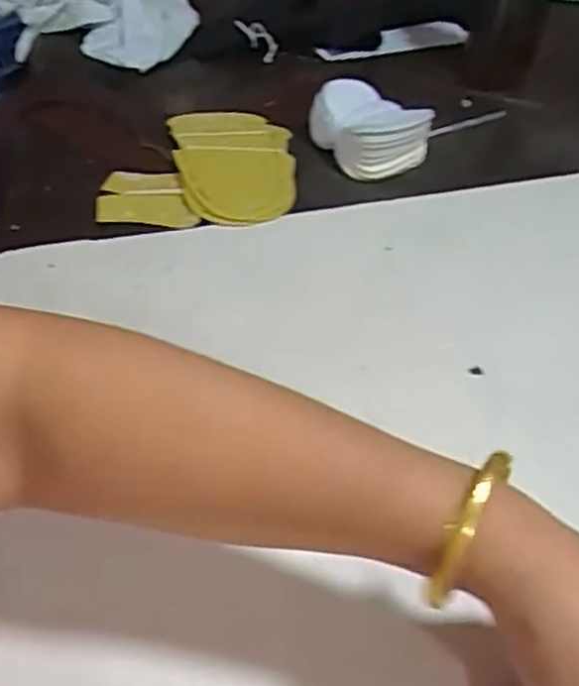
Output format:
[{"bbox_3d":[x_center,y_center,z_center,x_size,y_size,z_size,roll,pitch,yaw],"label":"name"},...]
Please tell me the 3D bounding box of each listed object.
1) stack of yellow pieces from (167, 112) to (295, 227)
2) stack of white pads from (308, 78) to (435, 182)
[{"bbox_3d":[-0.049,-0.154,0.609,0.104,0.016,0.162,-1,44,-4],"label":"stack of yellow pieces"},{"bbox_3d":[0.066,-0.195,0.639,0.101,0.043,0.091,31,50,25],"label":"stack of white pads"}]

